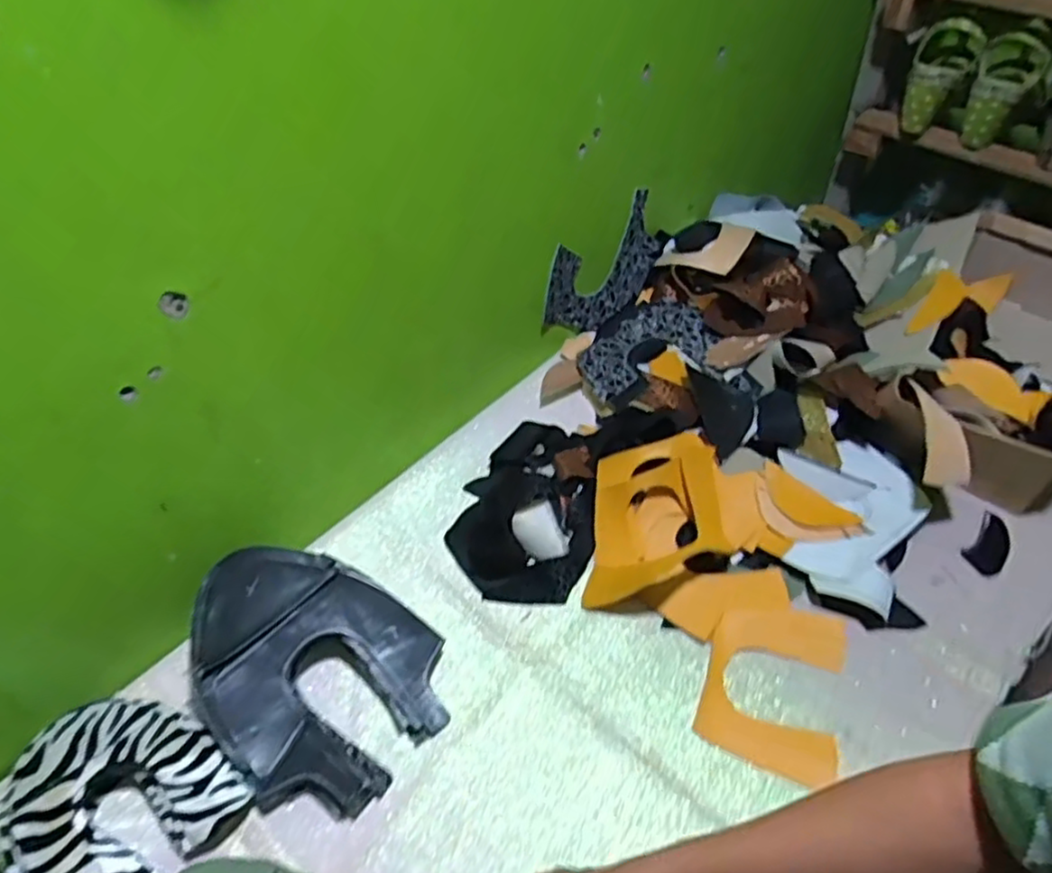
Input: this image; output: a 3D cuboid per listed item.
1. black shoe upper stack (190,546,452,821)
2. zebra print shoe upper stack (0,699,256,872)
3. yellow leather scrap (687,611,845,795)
[{"bbox_3d":[-0.190,0.203,0.641,0.222,0.100,0.194,33,59,28],"label":"black shoe upper stack"},{"bbox_3d":[-0.339,0.301,0.581,0.172,0.067,0.167,27,56,25],"label":"zebra print shoe upper stack"},{"bbox_3d":[0.229,0.225,0.658,0.116,0.007,0.157,14,52,16],"label":"yellow leather scrap"}]

